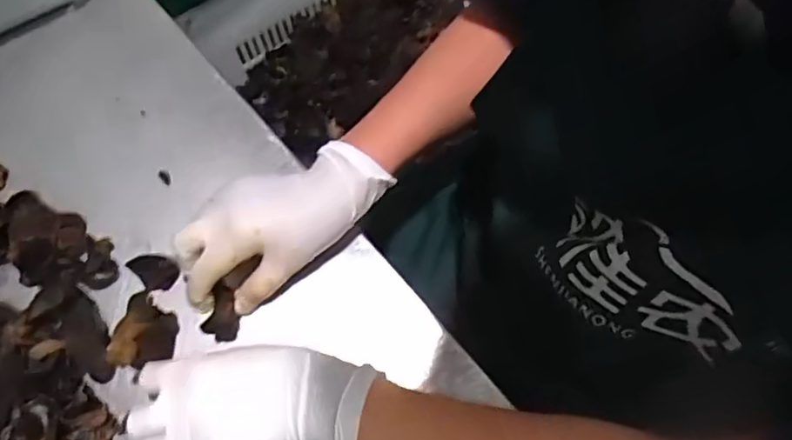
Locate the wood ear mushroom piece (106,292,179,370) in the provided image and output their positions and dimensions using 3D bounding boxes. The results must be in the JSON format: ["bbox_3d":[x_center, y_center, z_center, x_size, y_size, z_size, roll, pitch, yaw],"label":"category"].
[{"bbox_3d":[-0.185,0.084,0.438,0.044,0.015,0.051,23,71,8],"label":"wood ear mushroom piece"}]

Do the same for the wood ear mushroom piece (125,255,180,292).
[{"bbox_3d":[-0.185,0.037,0.460,0.027,0.013,0.040,-43,75,-14],"label":"wood ear mushroom piece"}]

